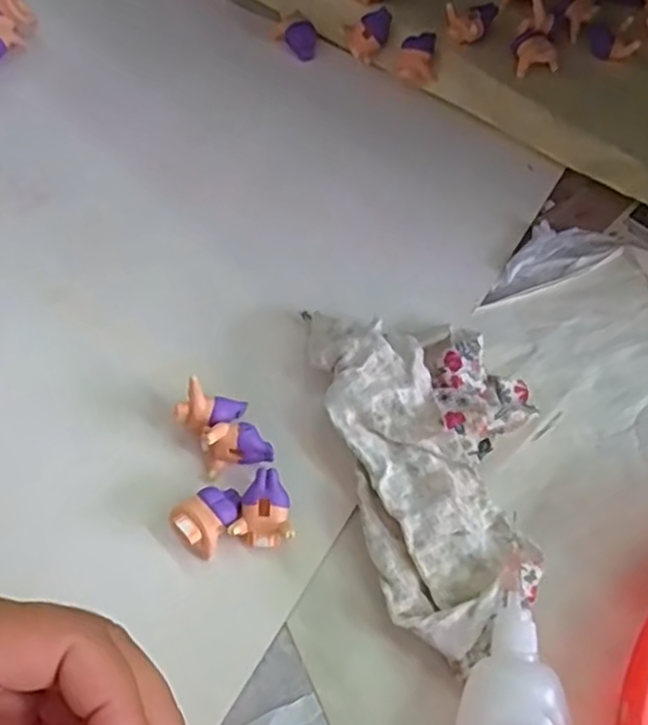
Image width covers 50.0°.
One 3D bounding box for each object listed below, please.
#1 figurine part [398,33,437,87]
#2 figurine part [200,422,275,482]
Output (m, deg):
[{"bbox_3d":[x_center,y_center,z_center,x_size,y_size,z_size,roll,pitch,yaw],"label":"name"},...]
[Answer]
[{"bbox_3d":[0.055,-0.179,0.412,0.021,0.012,0.029,0,66,3],"label":"figurine part"},{"bbox_3d":[-0.038,0.037,0.304,0.029,0.023,0.018,-16,66,-4],"label":"figurine part"}]

